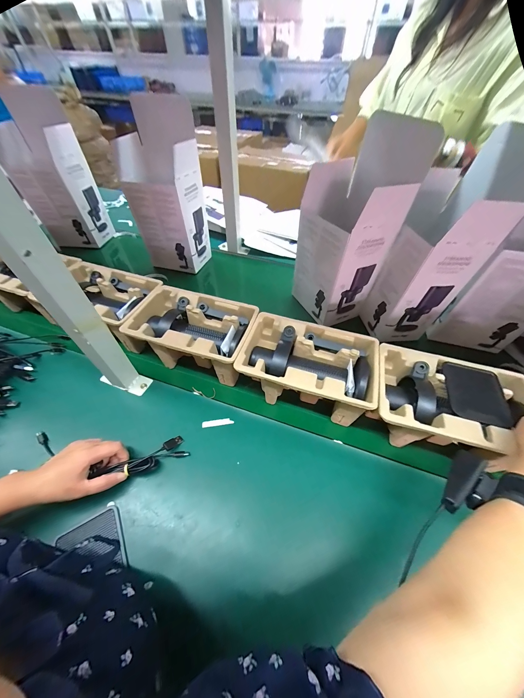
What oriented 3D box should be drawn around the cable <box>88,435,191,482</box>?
[{"bbox_3d":[-0.188,0.175,0.377,0.133,0.022,0.035,-11,50,-24],"label":"cable"}]

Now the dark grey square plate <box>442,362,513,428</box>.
[{"bbox_3d":[0.328,0.066,0.368,0.080,0.007,0.099,12,51,9],"label":"dark grey square plate"}]

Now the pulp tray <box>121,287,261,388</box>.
[{"bbox_3d":[-0.141,-0.025,0.501,0.244,0.116,0.143,15,51,11],"label":"pulp tray"}]

